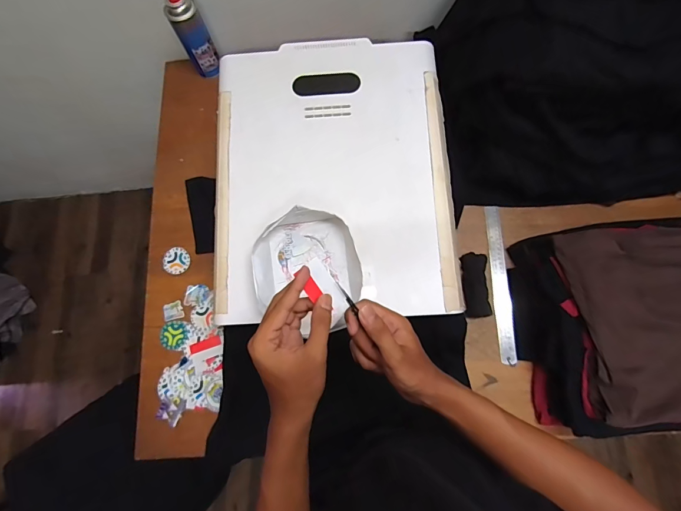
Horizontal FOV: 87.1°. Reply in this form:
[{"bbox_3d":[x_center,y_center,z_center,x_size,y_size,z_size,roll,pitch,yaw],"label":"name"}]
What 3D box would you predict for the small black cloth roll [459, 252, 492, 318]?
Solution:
[{"bbox_3d":[0.270,0.058,0.712,0.050,0.019,0.124,-4,76,0],"label":"small black cloth roll"}]

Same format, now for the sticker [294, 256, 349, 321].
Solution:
[{"bbox_3d":[-0.018,0.037,0.388,0.032,0.004,0.064,-37,98,-6],"label":"sticker"}]

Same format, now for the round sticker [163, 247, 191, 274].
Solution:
[{"bbox_3d":[-0.349,0.010,0.763,0.054,0.004,0.054,0,76,1],"label":"round sticker"}]

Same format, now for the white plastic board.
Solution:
[{"bbox_3d":[-0.013,-0.148,0.618,0.393,0.028,0.492,-3,76,0],"label":"white plastic board"}]

